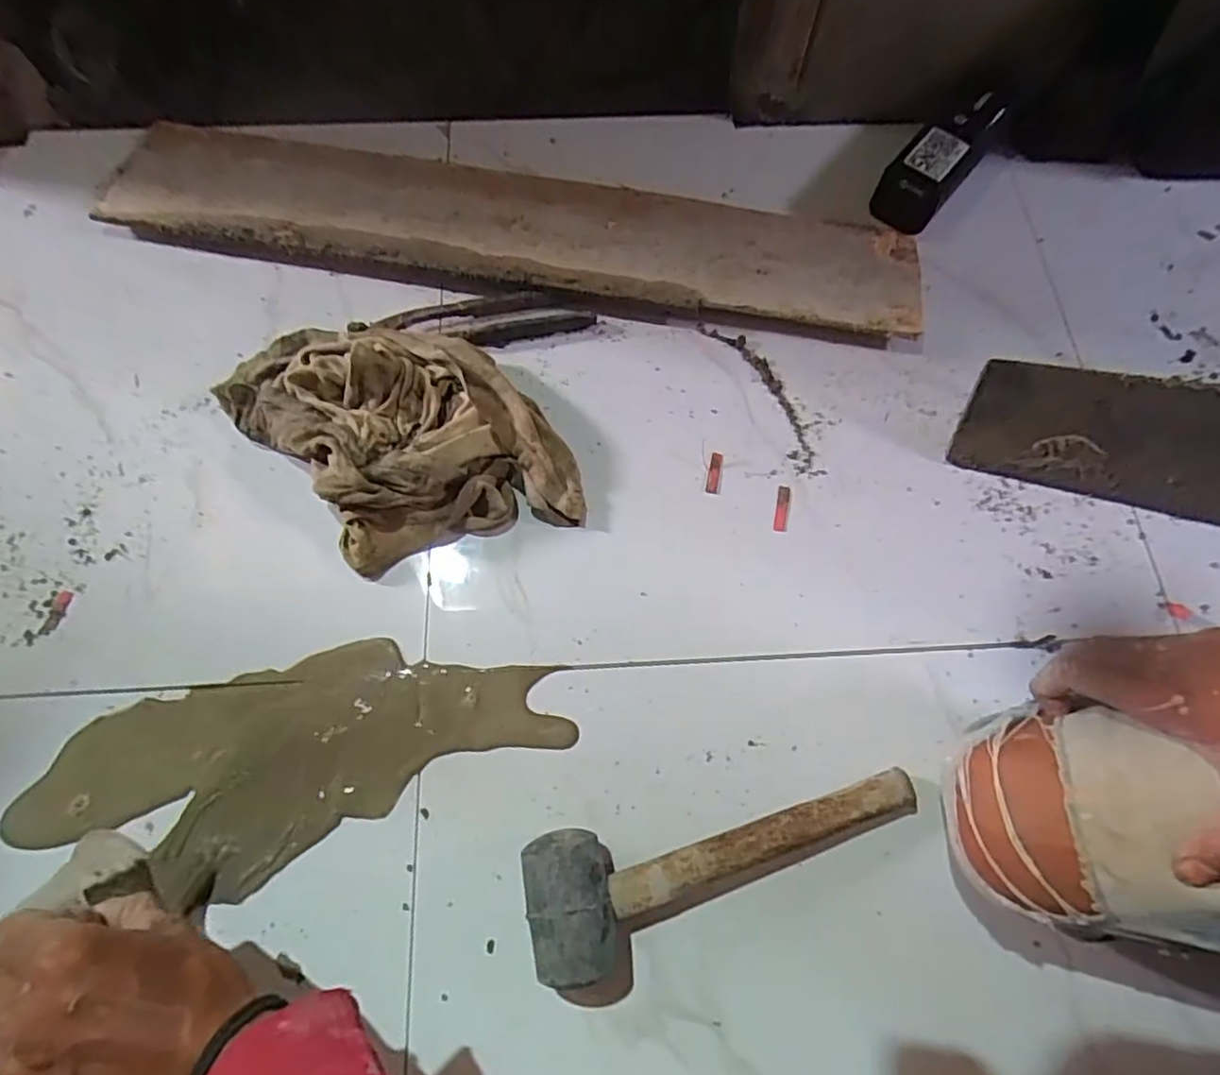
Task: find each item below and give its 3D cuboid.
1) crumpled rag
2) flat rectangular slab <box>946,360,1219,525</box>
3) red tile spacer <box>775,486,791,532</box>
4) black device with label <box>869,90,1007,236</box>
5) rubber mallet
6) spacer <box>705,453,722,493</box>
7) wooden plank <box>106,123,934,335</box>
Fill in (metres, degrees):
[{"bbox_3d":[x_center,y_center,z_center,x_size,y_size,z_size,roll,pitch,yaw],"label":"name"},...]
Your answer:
[{"bbox_3d":[-0.178,-0.097,0.539,0.198,0.054,0.302,-41,76,-14],"label":"crumpled rag"},{"bbox_3d":[0.443,-0.075,0.520,0.291,0.111,0.007,11,33,6],"label":"flat rectangular slab"},{"bbox_3d":[0.148,-0.025,0.546,0.010,0.004,0.040,10,70,3],"label":"red tile spacer"},{"bbox_3d":[0.333,-0.379,0.626,0.059,0.051,0.159,42,75,13],"label":"black device with label"},{"bbox_3d":[0.080,0.214,0.429,0.276,0.058,0.084,-13,71,-6],"label":"rubber mallet"},{"bbox_3d":[0.091,-0.057,0.556,0.011,0.004,0.037,9,70,2],"label":"spacer"},{"bbox_3d":[-0.102,-0.314,0.627,0.780,0.030,0.153,11,70,3],"label":"wooden plank"}]

